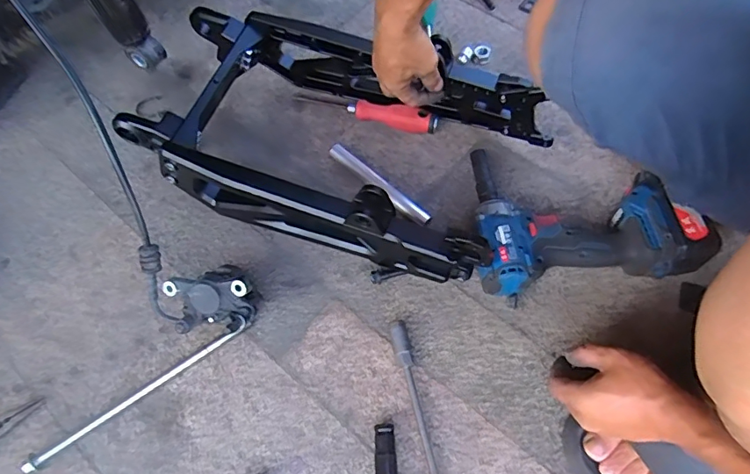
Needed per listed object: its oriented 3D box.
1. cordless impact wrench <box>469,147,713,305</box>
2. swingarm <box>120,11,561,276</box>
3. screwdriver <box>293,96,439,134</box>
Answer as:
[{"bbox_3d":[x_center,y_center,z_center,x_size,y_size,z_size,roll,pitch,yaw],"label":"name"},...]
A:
[{"bbox_3d":[0.238,-0.012,0.573,0.247,0.080,0.153,2,64,4],"label":"cordless impact wrench"},{"bbox_3d":[-0.048,-0.126,0.613,0.438,0.109,0.261,21,66,12],"label":"swingarm"},{"bbox_3d":[-0.016,-0.175,0.686,0.203,0.029,0.023,15,65,14],"label":"screwdriver"}]

